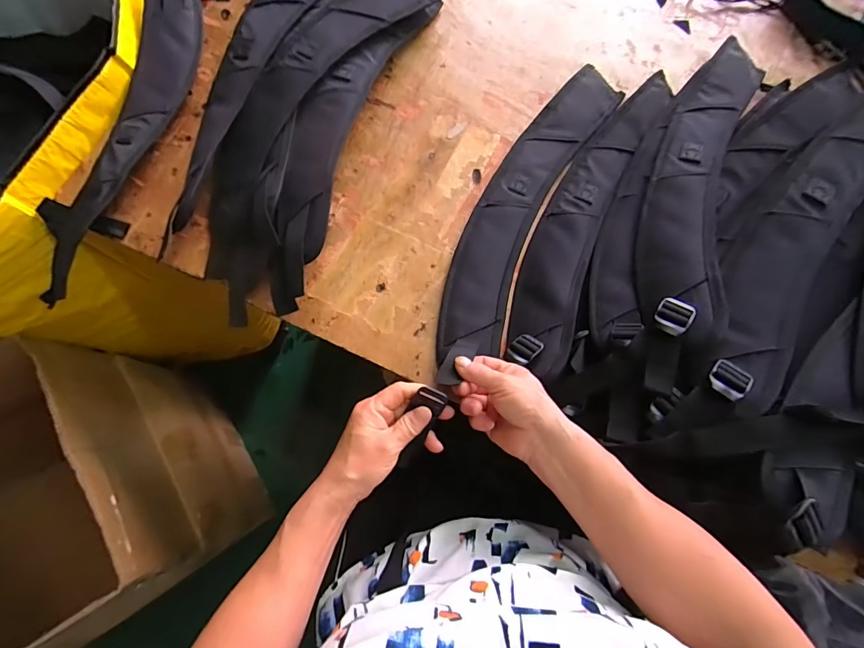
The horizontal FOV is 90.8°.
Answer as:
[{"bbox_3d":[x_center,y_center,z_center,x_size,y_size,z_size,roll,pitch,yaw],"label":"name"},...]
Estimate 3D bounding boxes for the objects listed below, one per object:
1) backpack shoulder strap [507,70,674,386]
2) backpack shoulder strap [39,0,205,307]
[{"bbox_3d":[0.183,-0.139,0.504,0.081,0.046,0.437,26,75,5],"label":"backpack shoulder strap"},{"bbox_3d":[-0.376,-0.253,0.527,0.090,0.034,0.467,13,74,1],"label":"backpack shoulder strap"}]

